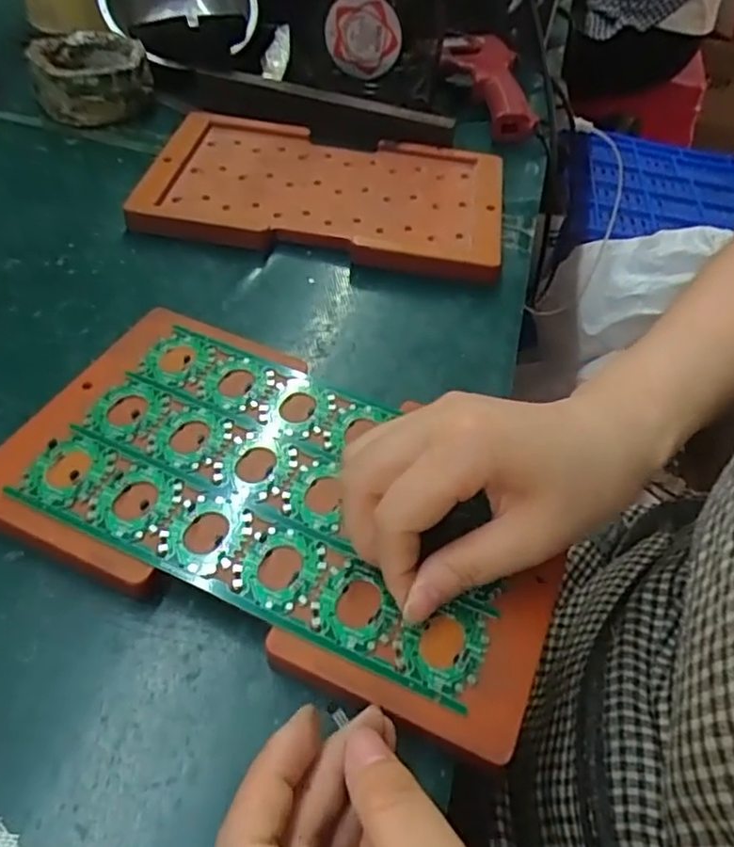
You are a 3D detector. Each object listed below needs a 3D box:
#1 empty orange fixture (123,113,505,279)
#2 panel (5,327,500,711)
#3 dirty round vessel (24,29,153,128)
[{"bbox_3d":[-0.025,-0.163,0.450,0.235,0.021,0.136,10,48,2],"label":"empty orange fixture"},{"bbox_3d":[-0.034,0.024,0.285,0.198,0.004,0.118,22,51,12],"label":"panel"},{"bbox_3d":[-0.214,-0.271,0.510,0.084,0.042,0.084,-9,50,-15],"label":"dirty round vessel"}]

